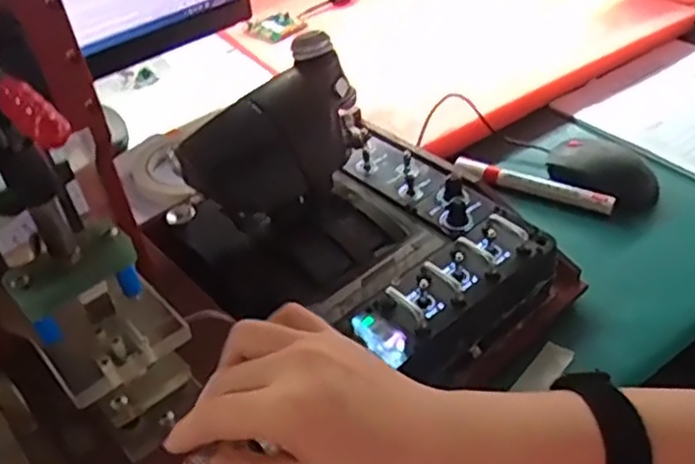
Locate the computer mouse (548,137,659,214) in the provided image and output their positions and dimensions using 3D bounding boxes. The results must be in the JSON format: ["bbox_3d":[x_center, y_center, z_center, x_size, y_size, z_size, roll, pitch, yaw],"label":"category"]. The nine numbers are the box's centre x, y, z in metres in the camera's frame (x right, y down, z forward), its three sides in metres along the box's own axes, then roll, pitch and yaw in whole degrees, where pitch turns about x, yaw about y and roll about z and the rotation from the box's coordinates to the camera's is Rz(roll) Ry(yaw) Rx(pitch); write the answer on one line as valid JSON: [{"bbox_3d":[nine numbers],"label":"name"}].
[{"bbox_3d":[0.224,-0.054,0.593,0.095,0.031,0.054,24,49,30],"label":"computer mouse"}]

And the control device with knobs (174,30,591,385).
[{"bbox_3d":[0.010,-0.009,0.478,0.220,0.141,0.228,-31,47,-25],"label":"control device with knobs"}]

